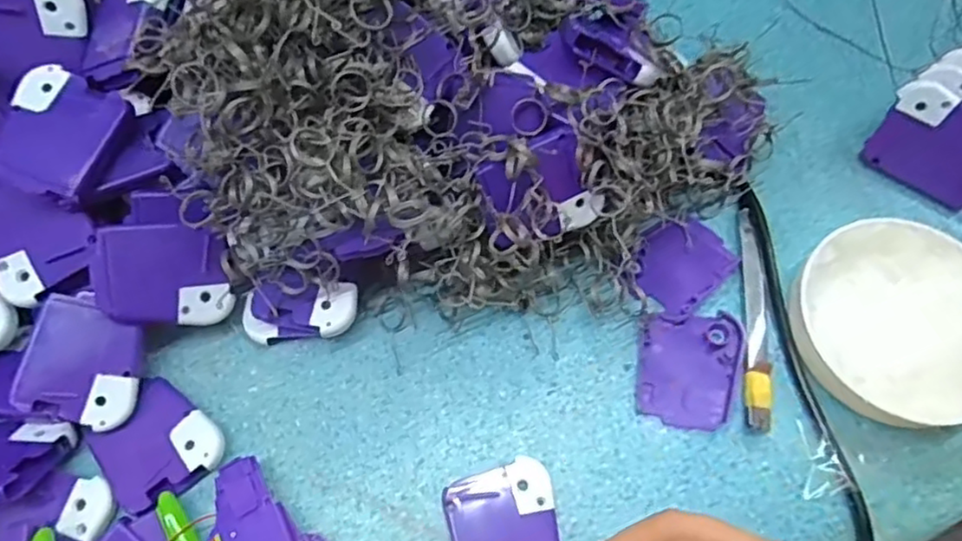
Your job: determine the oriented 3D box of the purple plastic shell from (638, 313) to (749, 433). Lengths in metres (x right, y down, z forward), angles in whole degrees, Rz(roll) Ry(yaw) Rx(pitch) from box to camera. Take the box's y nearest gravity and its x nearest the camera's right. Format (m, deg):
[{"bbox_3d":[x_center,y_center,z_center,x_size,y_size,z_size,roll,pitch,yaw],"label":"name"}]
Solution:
[{"bbox_3d":[0.109,0.051,0.340,0.052,0.010,0.060,6,66,4],"label":"purple plastic shell"}]

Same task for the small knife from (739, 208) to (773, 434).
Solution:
[{"bbox_3d":[0.147,0.022,0.348,0.013,0.011,0.125,7,66,4],"label":"small knife"}]

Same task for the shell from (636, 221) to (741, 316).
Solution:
[{"bbox_3d":[0.112,-0.005,0.368,0.055,0.006,0.047,-40,71,-16],"label":"shell"}]

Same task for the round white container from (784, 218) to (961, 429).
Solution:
[{"bbox_3d":[0.215,0.027,0.337,0.105,0.028,0.106,0,65,1],"label":"round white container"}]

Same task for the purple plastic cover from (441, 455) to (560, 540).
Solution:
[{"bbox_3d":[0.013,0.126,0.311,0.052,0.006,0.061,-16,66,-6],"label":"purple plastic cover"}]

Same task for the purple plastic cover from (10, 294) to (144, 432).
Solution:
[{"bbox_3d":[-0.193,0.045,0.320,0.051,0.011,0.056,19,81,-13],"label":"purple plastic cover"}]

